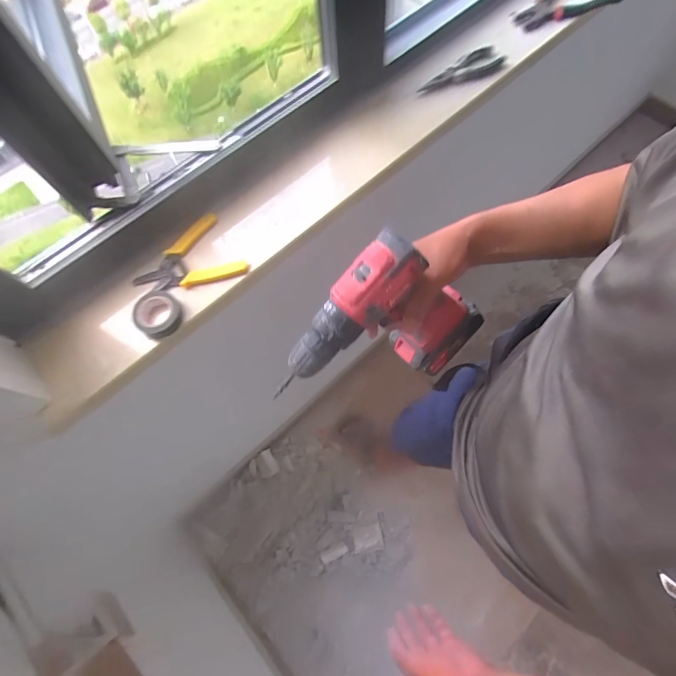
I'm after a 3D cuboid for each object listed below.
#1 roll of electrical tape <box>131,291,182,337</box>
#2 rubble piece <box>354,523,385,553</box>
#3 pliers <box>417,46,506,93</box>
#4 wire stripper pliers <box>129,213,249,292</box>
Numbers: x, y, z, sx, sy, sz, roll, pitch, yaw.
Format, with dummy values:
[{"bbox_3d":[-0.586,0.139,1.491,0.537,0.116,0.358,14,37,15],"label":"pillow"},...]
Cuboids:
[{"bbox_3d":[-0.236,-0.033,0.497,0.056,0.026,0.059,-1,69,3],"label":"roll of electrical tape"},{"bbox_3d":[0.095,0.637,1.208,0.091,0.011,0.074,-13,69,-2],"label":"rubble piece"},{"bbox_3d":[0.205,-0.438,0.627,0.153,0.014,0.049,-31,70,-9],"label":"pliers"},{"bbox_3d":[-0.215,-0.119,0.540,0.150,0.026,0.107,-17,69,-4],"label":"wire stripper pliers"}]

